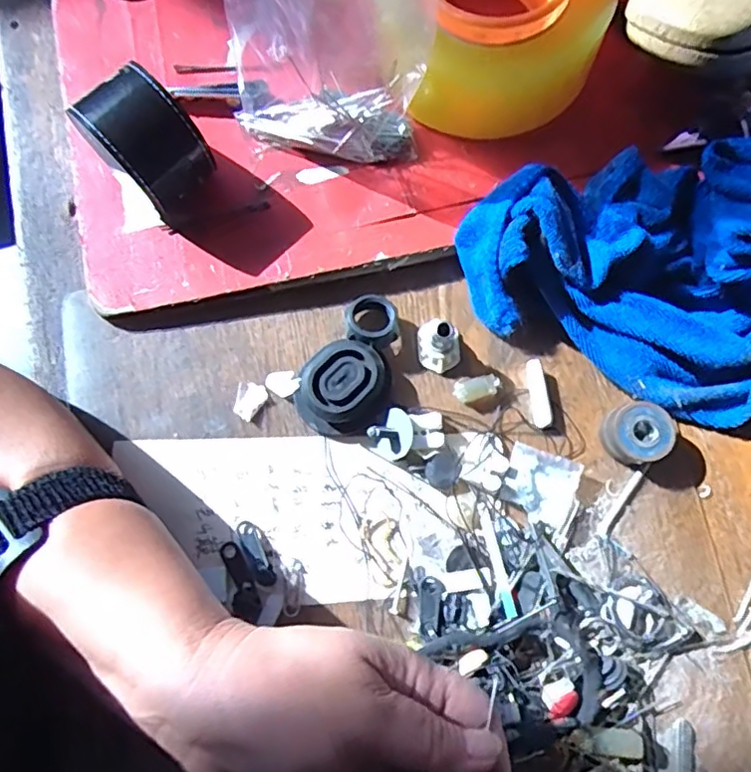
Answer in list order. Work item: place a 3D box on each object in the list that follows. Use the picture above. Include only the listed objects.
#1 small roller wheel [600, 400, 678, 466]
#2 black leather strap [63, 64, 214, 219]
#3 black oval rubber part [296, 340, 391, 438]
[{"bbox_3d":[0.129,0.024,0.305,0.032,0.019,0.029,-20,77,-4],"label":"small roller wheel"},{"bbox_3d":[-0.115,-0.123,0.310,0.041,0.062,0.057,-43,80,-9],"label":"black leather strap"},{"bbox_3d":[-0.017,0.000,0.311,0.048,0.019,0.043,-38,79,-8],"label":"black oval rubber part"}]

